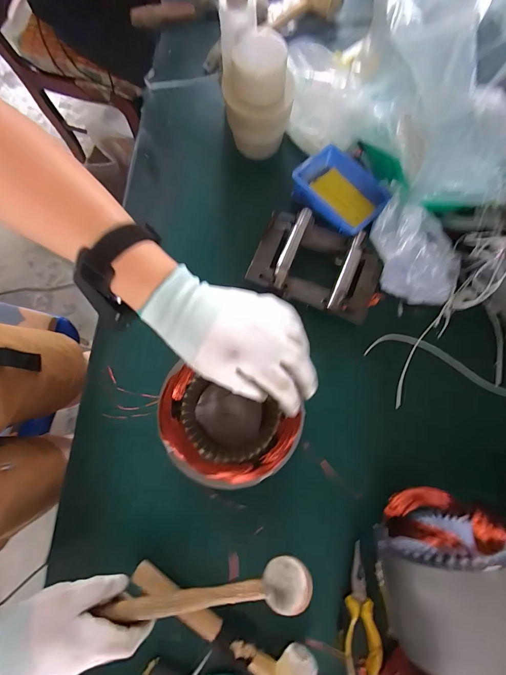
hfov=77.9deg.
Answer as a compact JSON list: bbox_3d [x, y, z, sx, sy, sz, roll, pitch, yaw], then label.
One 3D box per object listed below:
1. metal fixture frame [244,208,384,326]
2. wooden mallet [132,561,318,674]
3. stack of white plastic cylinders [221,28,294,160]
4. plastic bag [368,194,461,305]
[{"bbox_3d":[0.101,-0.116,0.502,0.198,0.048,0.138,19,78,4],"label":"metal fixture frame"},{"bbox_3d":[-0.045,0.391,0.397,0.242,0.045,0.081,27,79,6],"label":"wooden mallet"},{"bbox_3d":[0.005,-0.366,0.499,0.096,0.157,0.091,-8,78,-2],"label":"stack of white plastic cylinders"},{"bbox_3d":[0.251,-0.129,0.470,0.165,0.118,0.102,37,80,7],"label":"plastic bag"}]

